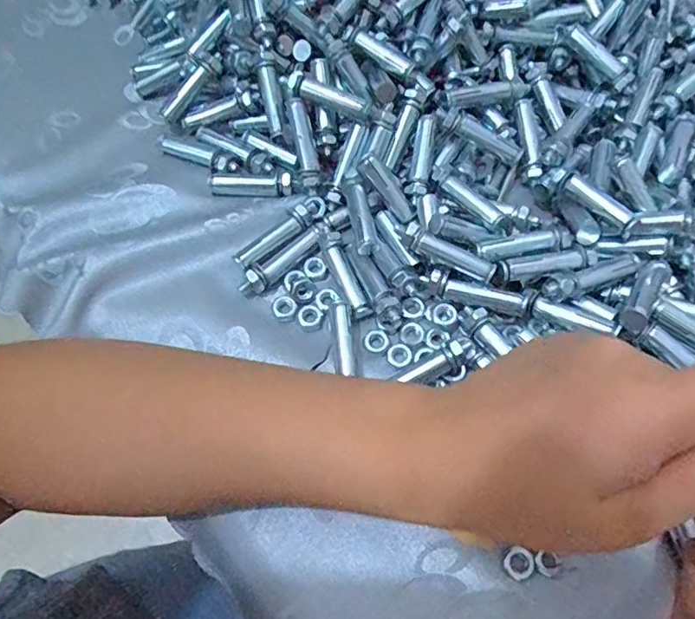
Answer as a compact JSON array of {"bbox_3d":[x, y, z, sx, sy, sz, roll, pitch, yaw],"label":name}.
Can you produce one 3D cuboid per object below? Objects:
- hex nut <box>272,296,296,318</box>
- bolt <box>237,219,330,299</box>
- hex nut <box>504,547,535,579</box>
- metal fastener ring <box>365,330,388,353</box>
[{"bbox_3d":[-0.034,-0.002,0.286,0.012,0.004,0.012,-14,65,-5],"label":"hex nut"},{"bbox_3d":[-0.035,-0.029,0.293,0.060,0.008,0.013,-38,70,-16],"label":"bolt"},{"bbox_3d":[0.076,0.113,0.233,0.012,0.004,0.012,-32,68,-13],"label":"hex nut"},{"bbox_3d":[0.015,0.017,0.278,0.012,0.004,0.011,0,65,1],"label":"metal fastener ring"}]

